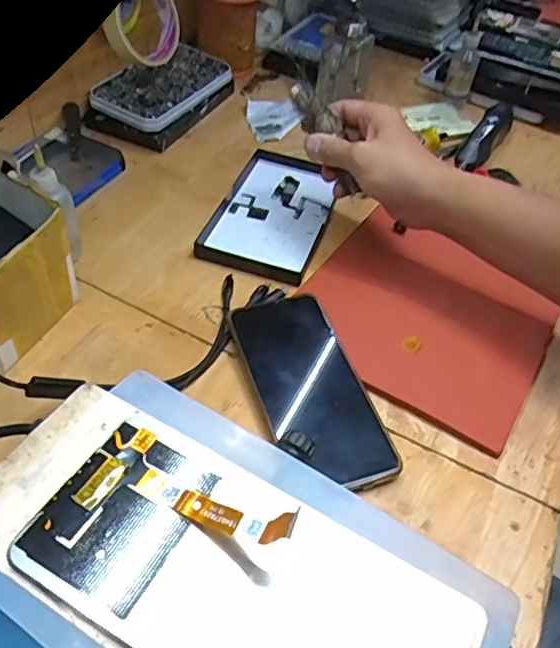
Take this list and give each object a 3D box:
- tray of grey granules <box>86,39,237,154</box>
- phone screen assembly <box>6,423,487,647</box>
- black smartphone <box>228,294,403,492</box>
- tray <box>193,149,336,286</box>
[{"bbox_3d":[-0.136,-0.277,0.701,0.111,0.039,0.198,27,51,17],"label":"tray of grey granules"},{"bbox_3d":[-0.012,0.090,0.203,0.156,0.021,0.070,25,49,15],"label":"phone screen assembly"},{"bbox_3d":[0.023,0.044,0.428,0.079,0.013,0.165,-19,57,-18],"label":"black smartphone"},{"bbox_3d":[-0.005,-0.111,0.573,0.102,0.013,0.176,17,49,9],"label":"tray"}]

